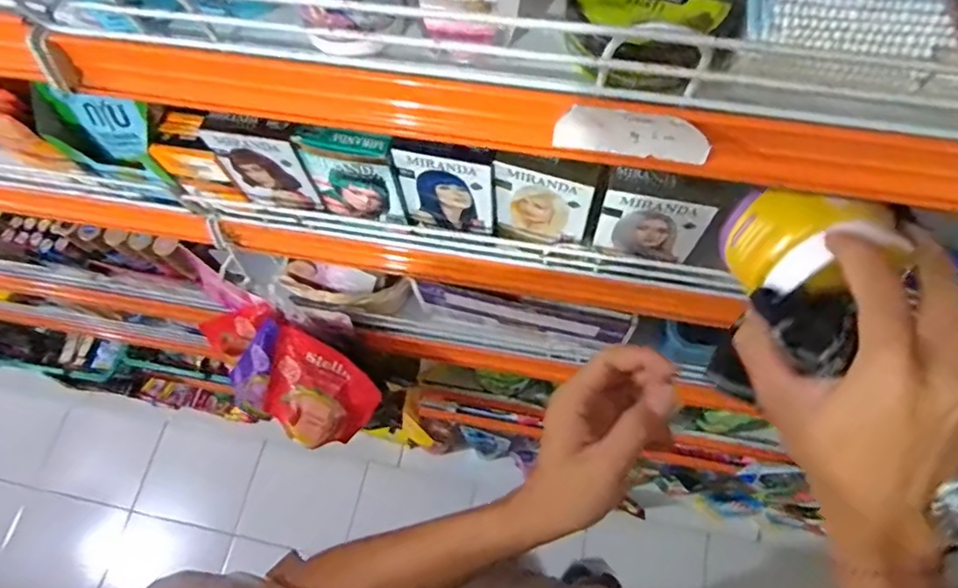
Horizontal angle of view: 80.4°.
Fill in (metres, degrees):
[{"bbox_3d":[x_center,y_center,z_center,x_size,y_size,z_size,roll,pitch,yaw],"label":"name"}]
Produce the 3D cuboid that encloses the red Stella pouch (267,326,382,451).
[{"bbox_3d":[-0.179,0.109,0.619,0.128,0.018,0.112,37,102,-14],"label":"red Stella pouch"}]

